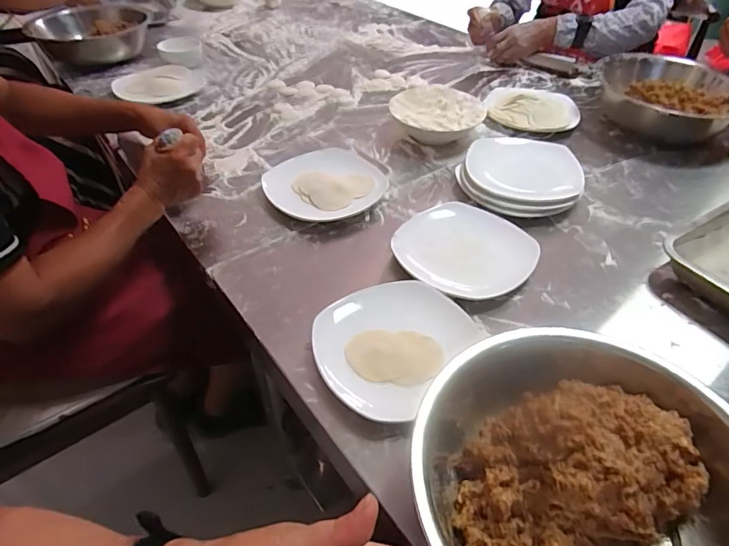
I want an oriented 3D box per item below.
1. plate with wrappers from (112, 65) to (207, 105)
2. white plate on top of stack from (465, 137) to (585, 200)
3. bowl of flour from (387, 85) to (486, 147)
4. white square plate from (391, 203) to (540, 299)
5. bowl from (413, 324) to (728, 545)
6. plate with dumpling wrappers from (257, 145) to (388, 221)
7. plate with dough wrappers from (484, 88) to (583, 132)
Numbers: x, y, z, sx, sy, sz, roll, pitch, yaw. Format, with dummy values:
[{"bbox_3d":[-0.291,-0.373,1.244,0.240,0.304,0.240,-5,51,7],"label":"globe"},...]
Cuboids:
[{"bbox_3d":[-0.453,-0.427,1.073,0.166,0.023,0.188,0,44,0],"label":"plate with wrappers"},{"bbox_3d":[0.252,-0.172,0.765,0.175,0.021,0.144,10,47,20],"label":"white plate on top of stack"},{"bbox_3d":[0.134,-0.288,0.902,0.171,0.056,0.196,3,44,3],"label":"bowl of flour"},{"bbox_3d":[0.134,-0.031,0.661,0.174,0.030,0.174,-31,52,-28],"label":"white square plate"},{"bbox_3d":[0.189,0.174,0.389,0.259,0.087,0.277,-6,44,-7],"label":"bowl"},{"bbox_3d":[-0.055,-0.147,0.759,0.195,0.034,0.171,-29,51,-27],"label":"plate with dumpling wrappers"},{"bbox_3d":[0.331,-0.333,0.954,0.175,0.029,0.158,11,45,11],"label":"plate with dough wrappers"}]

